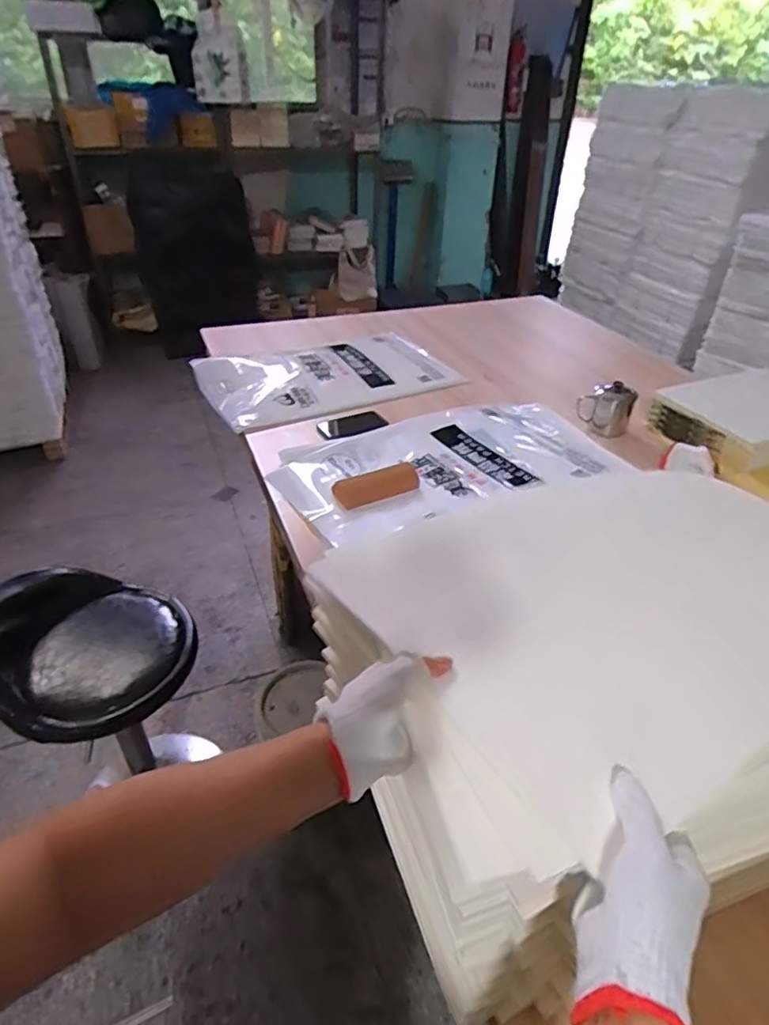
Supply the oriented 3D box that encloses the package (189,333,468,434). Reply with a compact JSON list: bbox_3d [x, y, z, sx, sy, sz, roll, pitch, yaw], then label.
[{"bbox_3d":[-0.137,-0.357,1.534,0.618,0.044,0.359,-19,41,-25],"label":"package"}]

